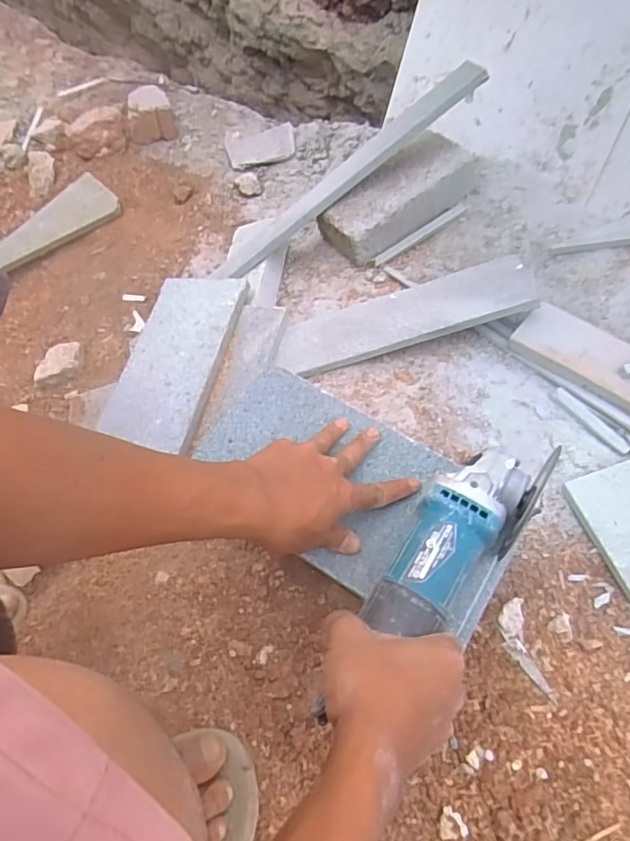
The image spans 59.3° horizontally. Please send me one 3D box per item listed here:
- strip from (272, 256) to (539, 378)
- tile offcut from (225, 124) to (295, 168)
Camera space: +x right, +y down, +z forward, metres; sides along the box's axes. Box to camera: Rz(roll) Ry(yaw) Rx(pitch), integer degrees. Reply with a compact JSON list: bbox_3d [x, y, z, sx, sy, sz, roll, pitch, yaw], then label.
[{"bbox_3d":[0.102,-0.123,0.664,0.302,0.016,0.082,-16,59,7],"label":"strip"},{"bbox_3d":[-0.099,-0.490,0.987,0.122,0.006,0.085,-10,69,6],"label":"tile offcut"}]

